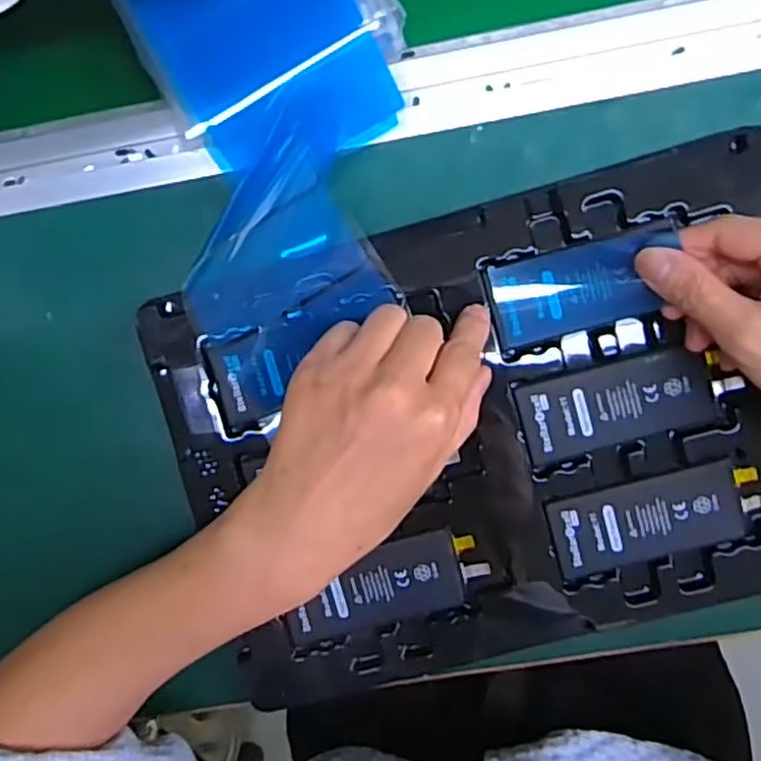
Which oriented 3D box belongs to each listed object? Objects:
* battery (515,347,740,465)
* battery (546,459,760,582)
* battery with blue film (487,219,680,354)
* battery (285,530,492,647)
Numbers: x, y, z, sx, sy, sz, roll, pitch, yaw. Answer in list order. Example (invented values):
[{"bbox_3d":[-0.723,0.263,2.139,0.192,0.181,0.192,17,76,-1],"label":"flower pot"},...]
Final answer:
[{"bbox_3d":[0.126,0.012,0.357,0.107,0.004,0.043,-13,94,4],"label":"battery"},{"bbox_3d":[0.144,0.071,0.362,0.108,0.004,0.042,-15,94,4],"label":"battery"},{"bbox_3d":[0.104,-0.047,0.353,0.093,0.006,0.042,-13,94,4],"label":"battery with blue film"},{"bbox_3d":[0.001,0.110,0.374,0.107,0.005,0.040,-18,93,5],"label":"battery"}]

